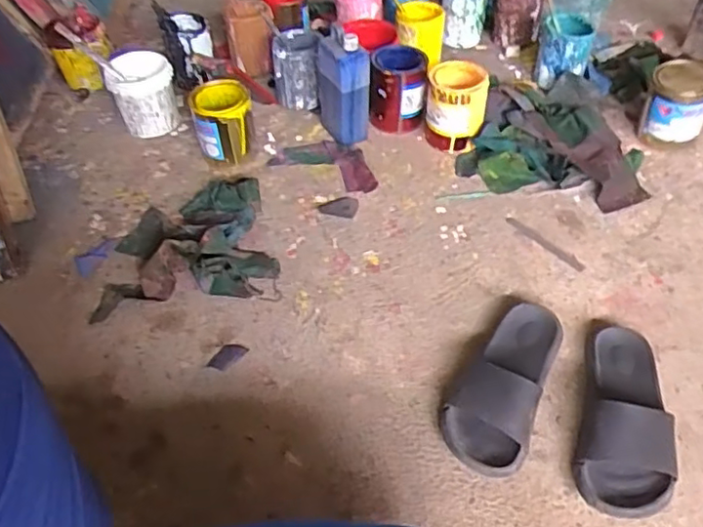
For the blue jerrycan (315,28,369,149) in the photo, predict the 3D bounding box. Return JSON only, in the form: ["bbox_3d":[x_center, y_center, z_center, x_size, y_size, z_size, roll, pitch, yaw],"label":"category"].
[{"bbox_3d":[-0.016,-0.344,1.215,0.076,0.208,0.115,-19,50,-14],"label":"blue jerrycan"}]

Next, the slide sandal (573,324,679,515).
[{"bbox_3d":[0.365,0.191,0.822,0.116,0.071,0.275,12,51,16],"label":"slide sandal"}]

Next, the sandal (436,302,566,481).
[{"bbox_3d":[0.209,0.149,0.860,0.118,0.063,0.282,17,51,19],"label":"sandal"}]

